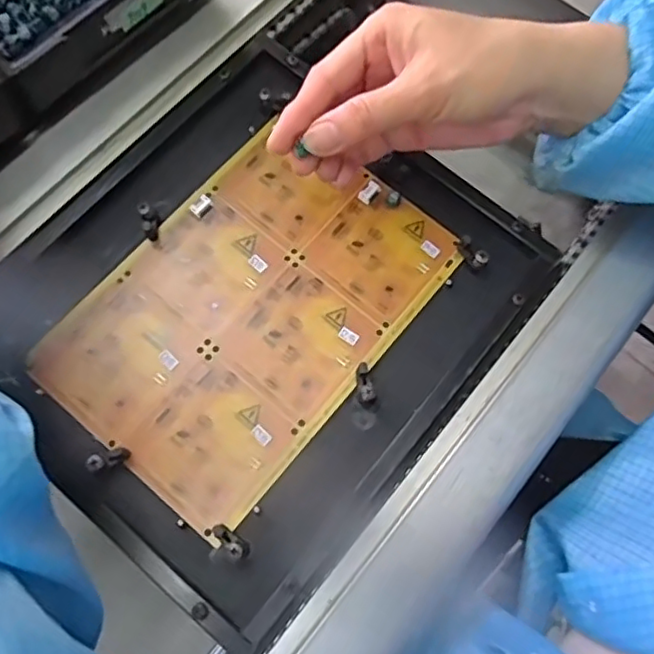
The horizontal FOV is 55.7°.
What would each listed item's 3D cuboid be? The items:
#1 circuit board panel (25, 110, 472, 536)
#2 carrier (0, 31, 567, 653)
[{"bbox_3d":[-0.040,-0.012,0.340,0.141,0.005,0.205,39,77,10],"label":"circuit board panel"},{"bbox_3d":[-0.041,-0.016,0.334,0.236,0.016,0.266,39,77,10],"label":"carrier"}]

